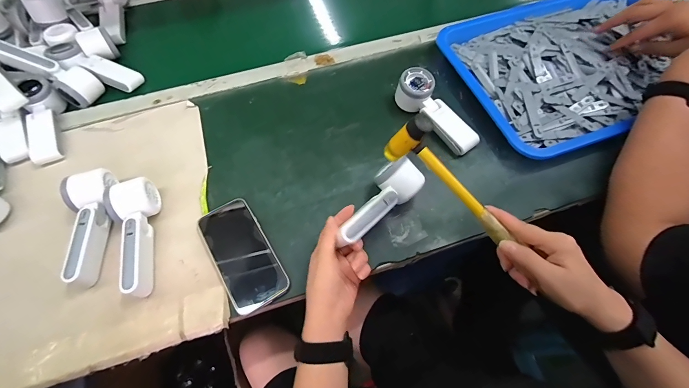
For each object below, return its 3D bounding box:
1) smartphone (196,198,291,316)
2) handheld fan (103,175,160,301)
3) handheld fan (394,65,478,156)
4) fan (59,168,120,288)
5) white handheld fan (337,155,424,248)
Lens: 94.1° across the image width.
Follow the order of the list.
[{"bbox_3d":[-0.144,0.084,0.453,0.077,0.017,0.157,-30,65,-15],"label":"smartphone"},{"bbox_3d":[-0.292,0.059,0.442,0.063,0.051,0.159,-16,65,-9],"label":"handheld fan"},{"bbox_3d":[0.155,-0.138,0.537,0.056,0.052,0.165,-36,69,-17],"label":"handheld fan"},{"bbox_3d":[-0.363,0.042,0.453,0.055,0.053,0.165,-4,64,-3],"label":"fan"},{"bbox_3d":[0.041,0.011,0.421,0.058,0.045,0.142,39,63,15],"label":"white handheld fan"}]

